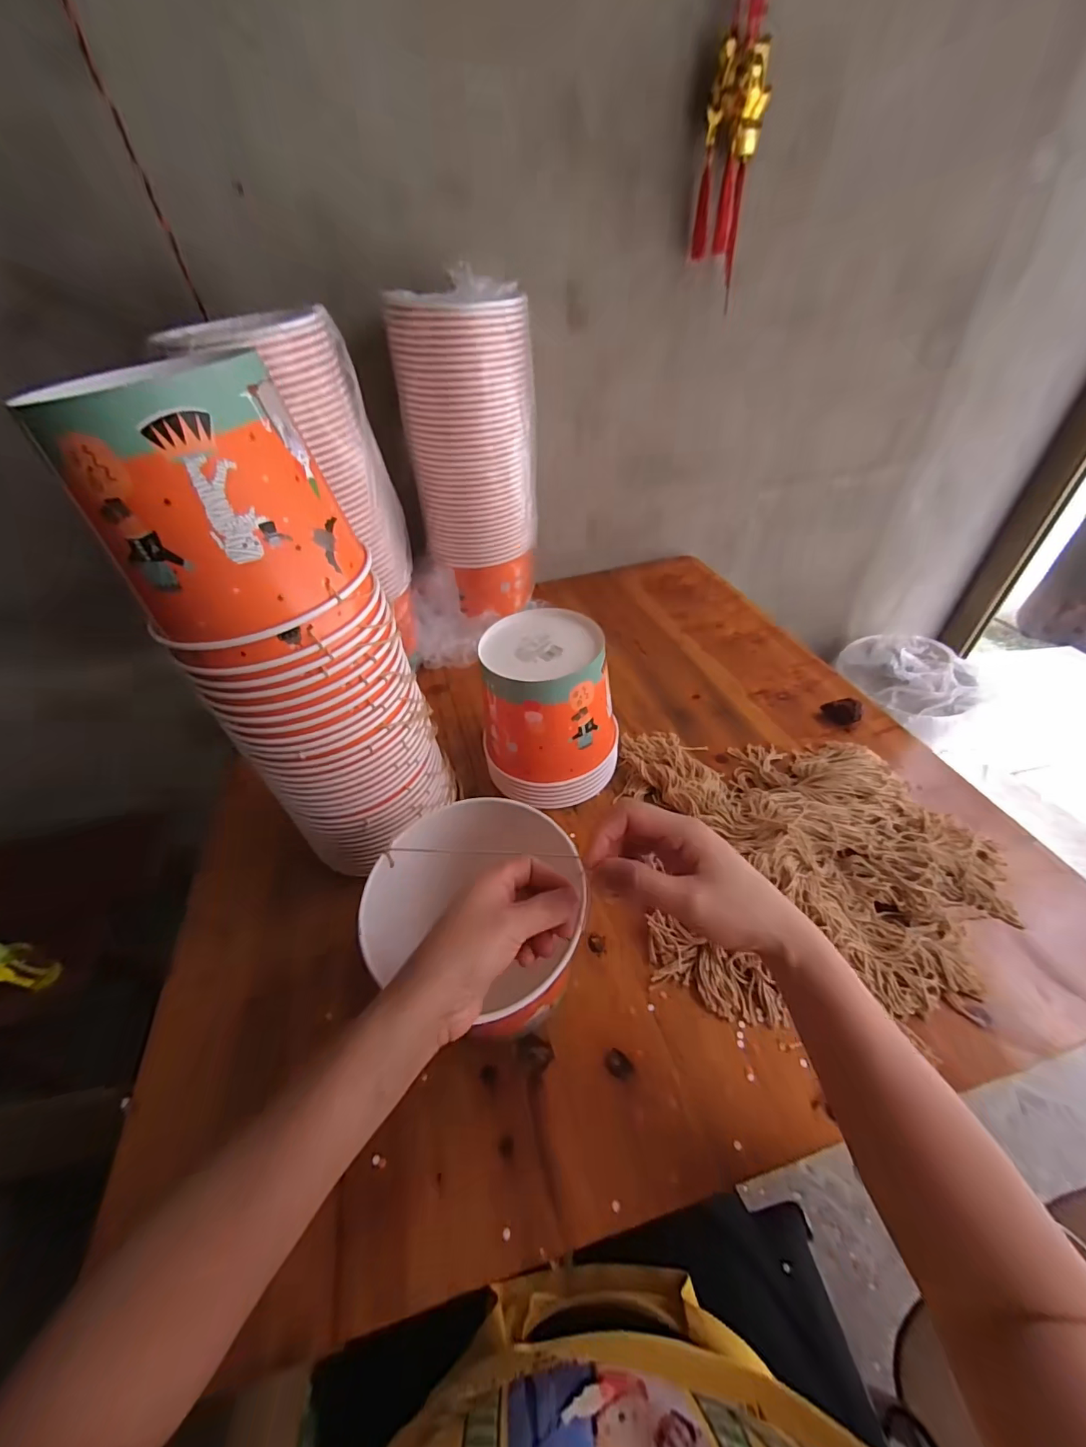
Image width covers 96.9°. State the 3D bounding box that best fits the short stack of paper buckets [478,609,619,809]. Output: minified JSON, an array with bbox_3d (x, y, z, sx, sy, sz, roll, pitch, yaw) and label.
[{"bbox_3d":[0.012,-0.016,0.550,0.145,0.169,0.144,1,44,6],"label":"short stack of paper buckets"}]

